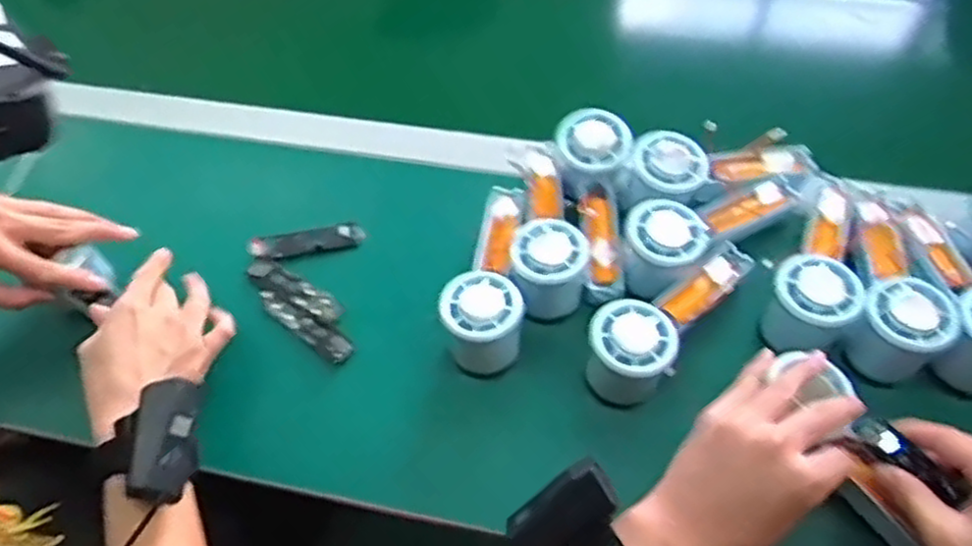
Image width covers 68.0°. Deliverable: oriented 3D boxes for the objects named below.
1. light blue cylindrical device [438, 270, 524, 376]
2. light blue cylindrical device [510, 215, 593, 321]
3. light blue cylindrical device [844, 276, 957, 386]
[{"bbox_3d":[-0.001,0.038,0.536,0.056,0.057,0.056,-2,61,3],"label":"light blue cylindrical device"},{"bbox_3d":[0.049,-0.003,0.553,0.055,0.063,0.059,-2,61,3],"label":"light blue cylindrical device"},{"bbox_3d":[0.287,0.040,0.504,0.055,0.056,0.067,38,70,22],"label":"light blue cylindrical device"}]

